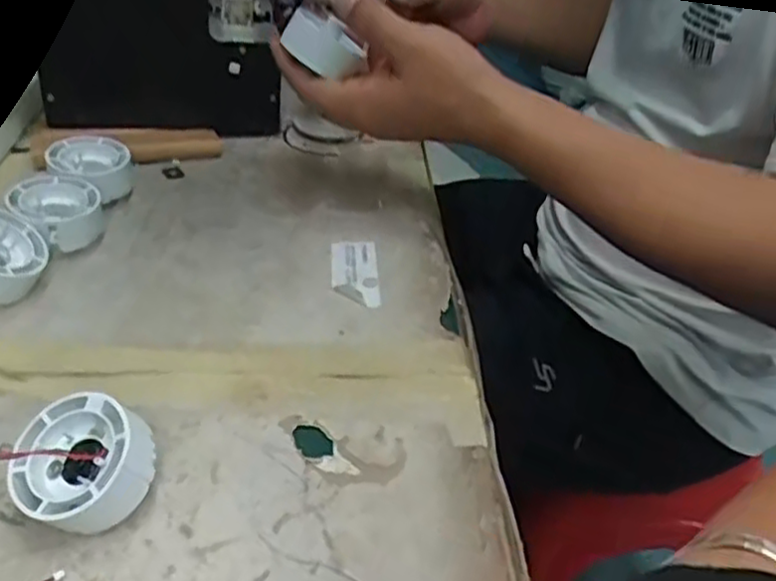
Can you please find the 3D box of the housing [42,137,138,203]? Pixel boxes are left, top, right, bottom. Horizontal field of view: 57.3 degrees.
[{"bbox_3d":[-0.207,-0.084,0.501,0.049,0.034,0.050,4,37,-3],"label":"housing"}]

